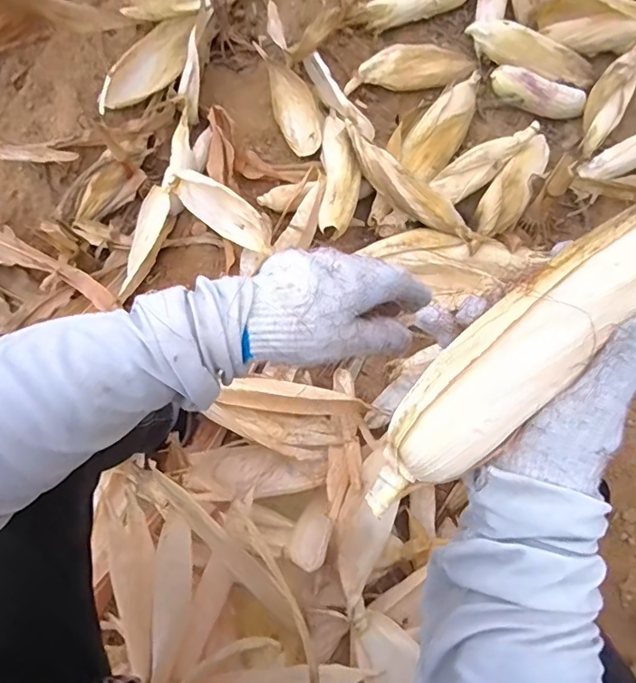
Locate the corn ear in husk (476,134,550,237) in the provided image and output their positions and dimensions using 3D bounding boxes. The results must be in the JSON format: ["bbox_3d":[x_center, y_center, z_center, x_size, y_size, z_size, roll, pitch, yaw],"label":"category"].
[{"bbox_3d":[0.331,-0.266,0.854,0.068,0.056,0.231,30,81,9],"label":"corn ear in husk"}]

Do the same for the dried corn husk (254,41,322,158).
[{"bbox_3d":[-0.053,-0.453,0.937,0.074,0.047,0.251,-20,77,-1],"label":"dried corn husk"}]

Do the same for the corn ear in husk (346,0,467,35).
[{"bbox_3d":[0.185,-0.644,0.972,0.272,0.050,0.055,-22,77,-2],"label":"corn ear in husk"}]

